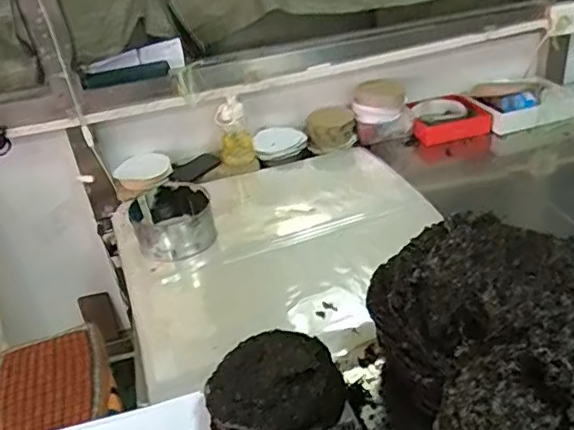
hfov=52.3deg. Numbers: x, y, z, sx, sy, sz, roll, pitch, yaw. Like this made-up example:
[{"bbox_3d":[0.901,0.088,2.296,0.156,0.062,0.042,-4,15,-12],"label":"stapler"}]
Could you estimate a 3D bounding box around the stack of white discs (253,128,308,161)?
[{"bbox_3d":[-0.022,-0.213,1.701,0.160,0.070,0.081,-15,34,-12],"label":"stack of white discs"}]

